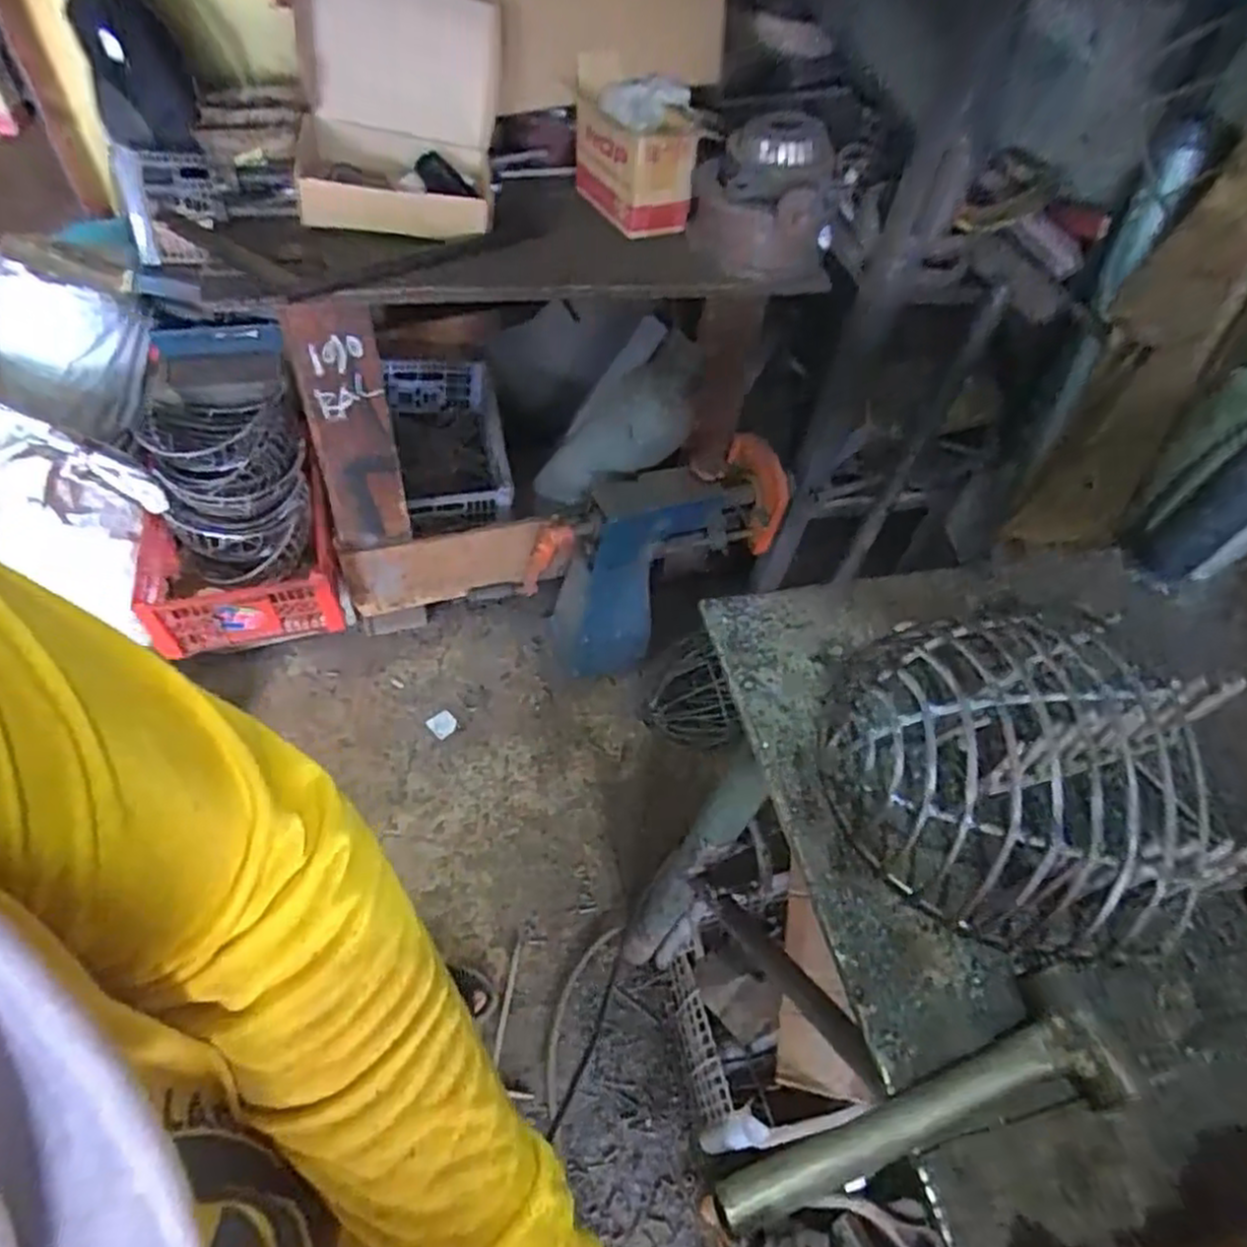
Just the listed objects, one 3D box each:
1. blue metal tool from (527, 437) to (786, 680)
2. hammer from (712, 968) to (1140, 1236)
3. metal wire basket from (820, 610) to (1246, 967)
[{"bbox_3d":[0.071,-0.121,1.501,0.506,0.381,0.231,-12,55,-14],"label":"blue metal tool"},{"bbox_3d":[0.155,0.256,0.399,0.234,0.033,0.066,-13,55,-15],"label":"hammer"},{"bbox_3d":[0.252,0.089,0.479,0.220,0.115,0.204,6,52,-1],"label":"metal wire basket"}]

